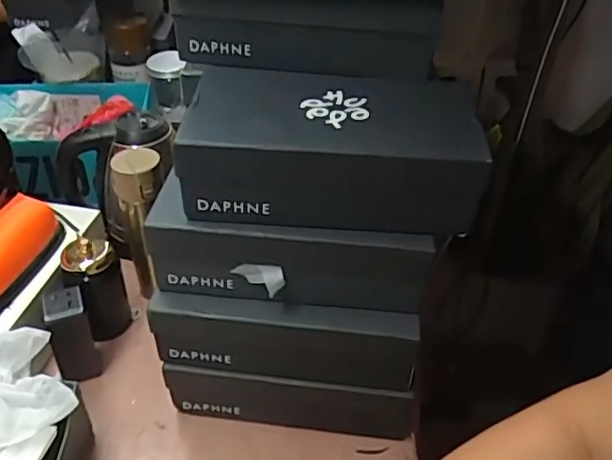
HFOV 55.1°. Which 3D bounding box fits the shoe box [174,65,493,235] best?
[{"bbox_3d":[0.026,-0.095,0.636,0.289,0.094,0.177,3,39,0],"label":"shoe box"}]

